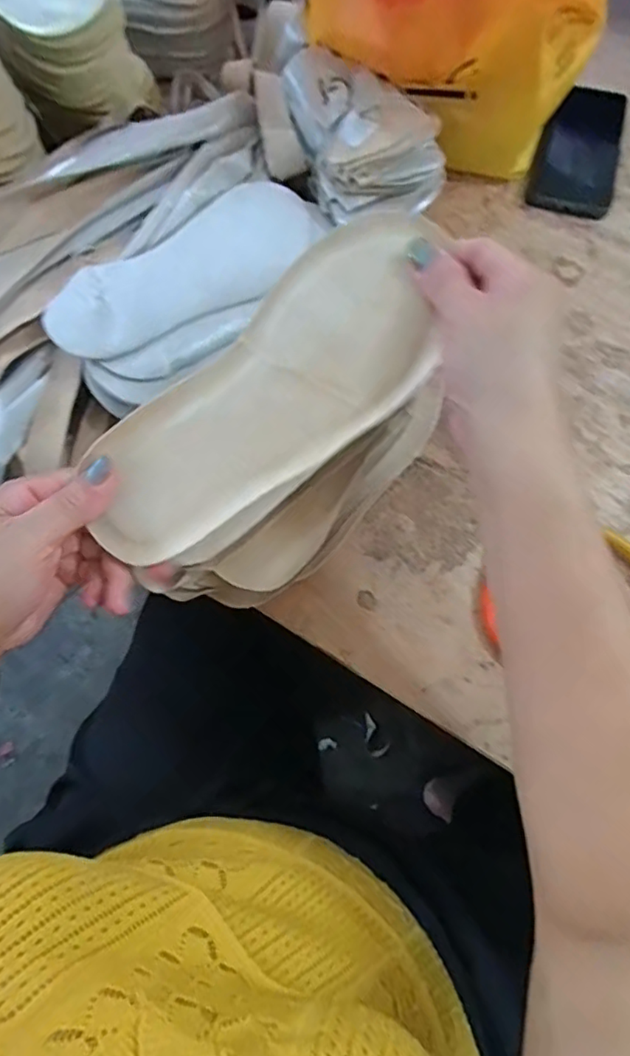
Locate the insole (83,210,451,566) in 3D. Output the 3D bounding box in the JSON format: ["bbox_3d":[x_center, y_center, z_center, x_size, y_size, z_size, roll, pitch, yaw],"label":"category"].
[{"bbox_3d":[-0.020,-0.070,0.303,0.230,0.010,0.090,-45,88,-3],"label":"insole"}]

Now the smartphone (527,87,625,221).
[{"bbox_3d":[0.255,-0.369,0.549,0.076,0.016,0.155,14,69,6],"label":"smartphone"}]

